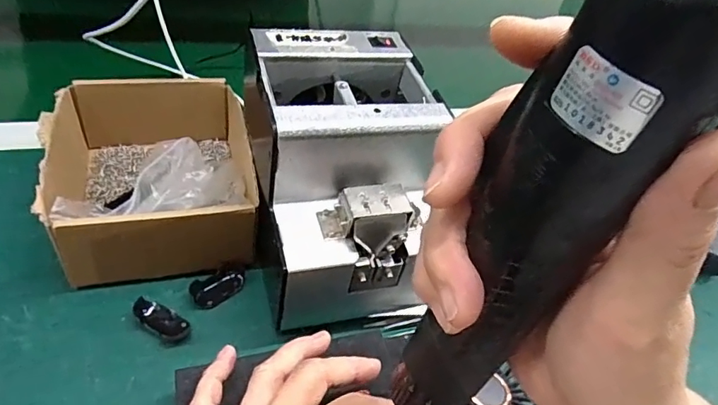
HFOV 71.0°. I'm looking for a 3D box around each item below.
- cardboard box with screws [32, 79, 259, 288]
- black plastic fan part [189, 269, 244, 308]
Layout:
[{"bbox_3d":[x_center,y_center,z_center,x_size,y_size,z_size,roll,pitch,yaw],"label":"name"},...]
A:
[{"bbox_3d":[-0.172,-0.021,0.418,0.146,0.075,0.175,-4,46,-18],"label":"cardboard box with screws"},{"bbox_3d":[-0.108,0.064,0.386,0.040,0.011,0.021,-18,52,-29],"label":"black plastic fan part"}]

